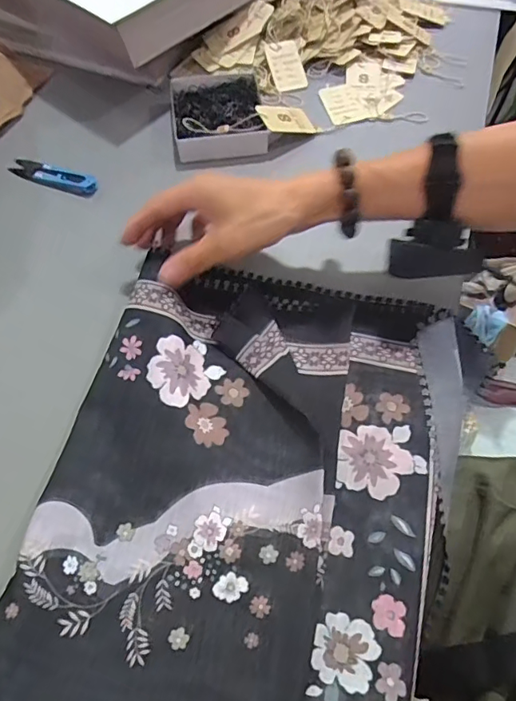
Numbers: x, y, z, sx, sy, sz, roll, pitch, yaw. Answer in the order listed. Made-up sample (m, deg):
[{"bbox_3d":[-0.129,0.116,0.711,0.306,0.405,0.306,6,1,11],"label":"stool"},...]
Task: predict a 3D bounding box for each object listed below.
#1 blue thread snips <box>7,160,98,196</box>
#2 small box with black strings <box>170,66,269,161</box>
[{"bbox_3d":[-0.214,-0.184,0.525,0.097,0.009,0.026,20,62,10],"label":"blue thread snips"},{"bbox_3d":[-0.045,-0.262,0.558,0.096,0.030,0.127,-6,61,-5],"label":"small box with black strings"}]

